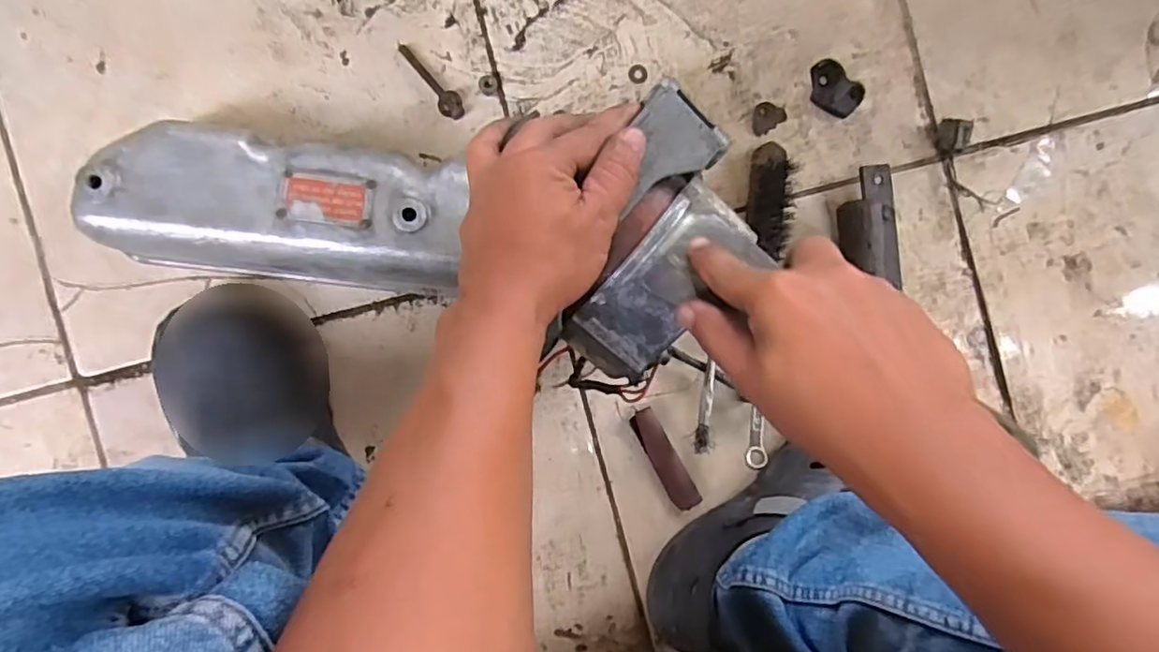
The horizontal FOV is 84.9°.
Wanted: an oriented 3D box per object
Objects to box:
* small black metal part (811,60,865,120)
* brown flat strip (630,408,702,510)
[{"bbox_3d":[0.243,-0.226,0.604,0.044,0.011,0.056,-38,95,-5],"label":"small black metal part"},{"bbox_3d":[0.079,0.124,0.586,0.024,0.008,0.102,-30,94,-5],"label":"brown flat strip"}]

